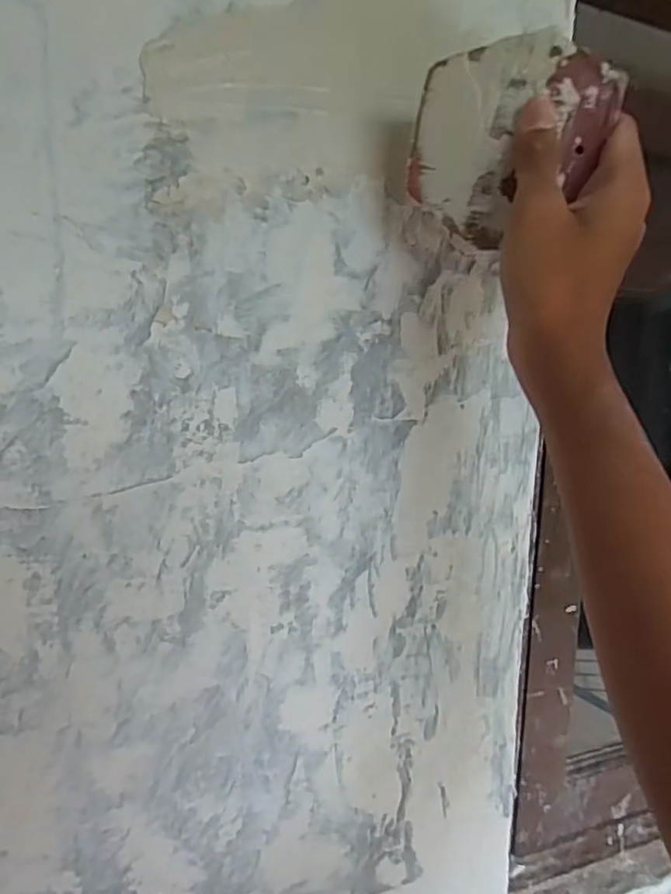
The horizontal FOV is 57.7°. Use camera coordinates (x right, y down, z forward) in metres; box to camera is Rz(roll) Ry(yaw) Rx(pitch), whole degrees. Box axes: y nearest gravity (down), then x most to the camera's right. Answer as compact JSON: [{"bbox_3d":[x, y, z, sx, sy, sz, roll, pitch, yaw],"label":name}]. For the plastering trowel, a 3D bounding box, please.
[{"bbox_3d":[0.089,-0.155,0.310,0.099,0.089,0.017,4,8,16],"label":"plastering trowel"}]

